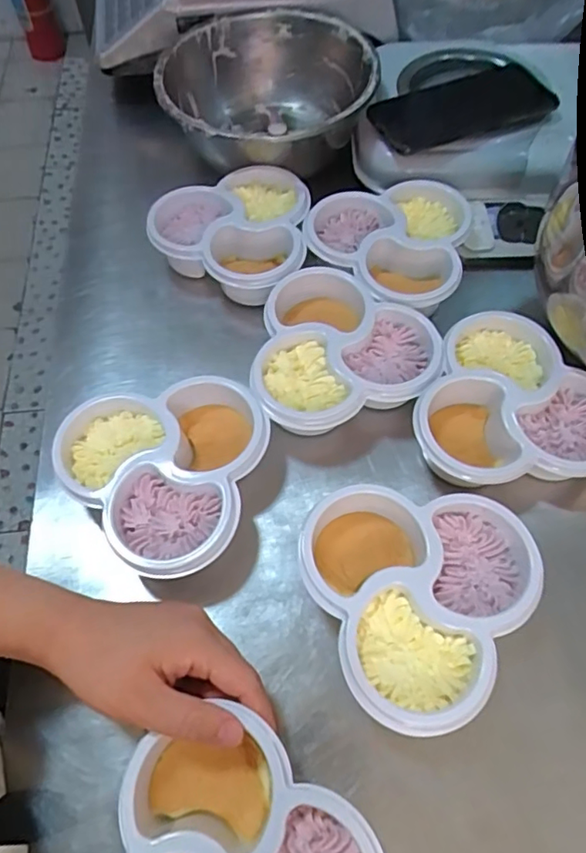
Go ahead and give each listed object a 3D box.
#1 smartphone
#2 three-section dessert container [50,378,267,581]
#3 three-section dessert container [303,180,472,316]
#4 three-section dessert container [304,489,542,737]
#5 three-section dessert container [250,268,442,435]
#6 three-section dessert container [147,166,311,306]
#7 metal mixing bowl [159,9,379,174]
[{"bbox_3d":[0.163,-0.308,0.546,0.177,0.011,0.087,-17,64,-6],"label":"smartphone"},{"bbox_3d":[-0.083,0.039,0.389,0.136,0.045,0.129,0,62,0],"label":"three-section dessert container"},{"bbox_3d":[0.079,-0.159,0.491,0.133,0.039,0.135,0,62,0],"label":"three-section dessert container"},{"bbox_3d":[0.082,0.100,0.353,0.132,0.048,0.138,-21,64,-11],"label":"three-section dessert container"},{"bbox_3d":[0.039,-0.057,0.441,0.132,0.044,0.138,0,62,0],"label":"three-section dessert container"},{"bbox_3d":[-0.056,-0.171,0.507,0.133,0.045,0.138,0,62,0],"label":"three-section dessert container"},{"bbox_3d":[-0.025,-0.323,0.567,0.201,0.077,0.207,0,62,0],"label":"metal mixing bowl"}]

